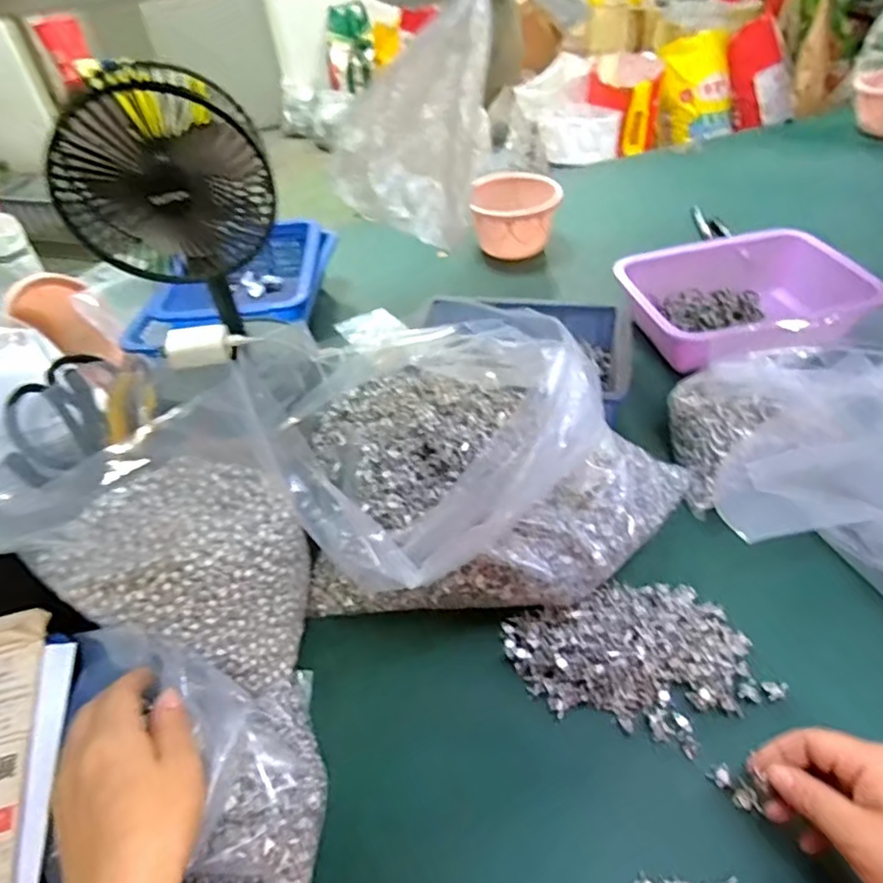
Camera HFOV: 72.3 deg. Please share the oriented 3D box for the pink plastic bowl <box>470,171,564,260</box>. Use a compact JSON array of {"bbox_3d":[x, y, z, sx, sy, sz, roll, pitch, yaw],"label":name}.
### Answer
[{"bbox_3d":[0.113,-0.348,0.923,0.129,0.081,0.119,-4,43,4],"label":"pink plastic bowl"}]

